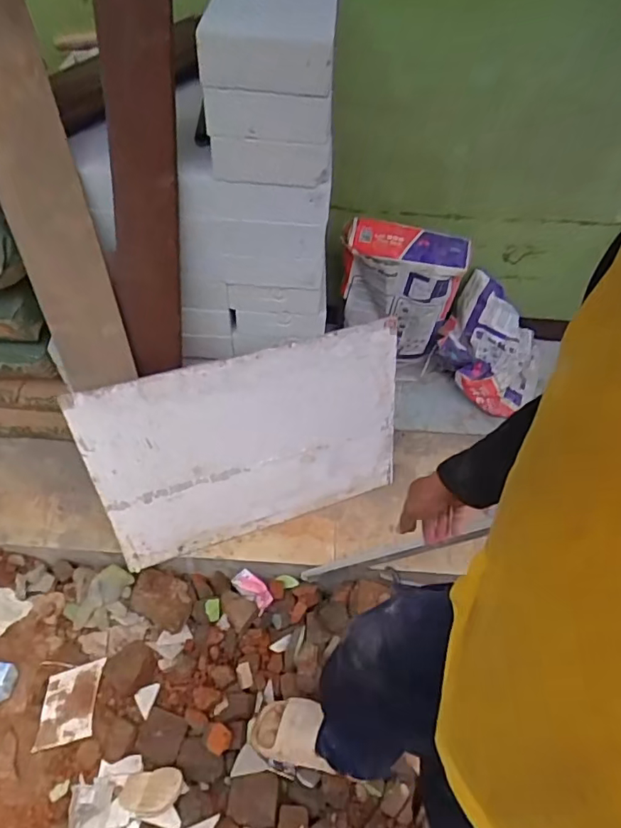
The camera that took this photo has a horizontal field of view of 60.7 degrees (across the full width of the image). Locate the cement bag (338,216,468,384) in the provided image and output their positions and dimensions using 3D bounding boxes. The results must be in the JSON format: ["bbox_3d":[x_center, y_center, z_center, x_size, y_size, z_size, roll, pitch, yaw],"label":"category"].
[{"bbox_3d":[0.266,-0.347,1.699,0.367,0.476,0.159,8,54,1],"label":"cement bag"}]

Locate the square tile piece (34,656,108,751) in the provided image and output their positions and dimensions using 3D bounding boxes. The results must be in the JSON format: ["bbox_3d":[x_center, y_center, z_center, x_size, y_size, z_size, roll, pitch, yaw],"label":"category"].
[{"bbox_3d":[-0.561,0.673,1.237,0.123,0.011,0.175,-1,54,-5],"label":"square tile piece"}]

